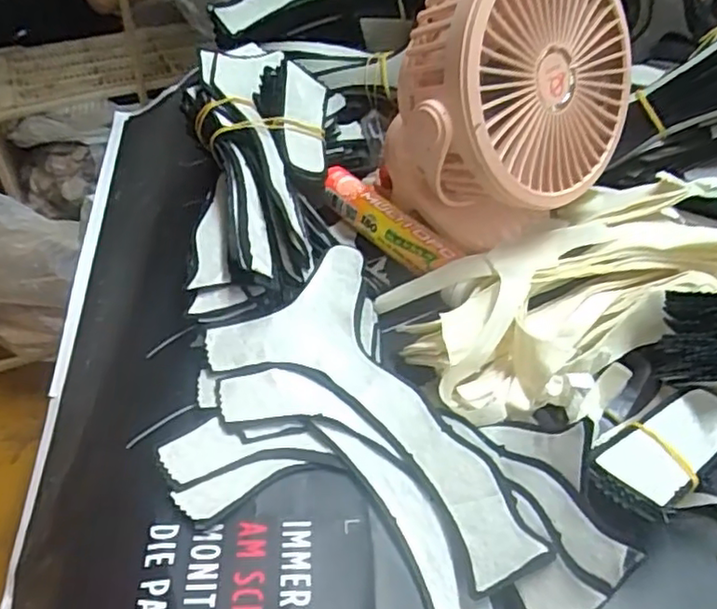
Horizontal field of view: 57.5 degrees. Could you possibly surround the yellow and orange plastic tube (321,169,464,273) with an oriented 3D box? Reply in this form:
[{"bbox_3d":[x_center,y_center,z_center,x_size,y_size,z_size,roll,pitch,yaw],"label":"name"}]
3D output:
[{"bbox_3d":[0.017,-0.049,0.394,0.021,0.018,0.107,-31,52,-27],"label":"yellow and orange plastic tube"}]

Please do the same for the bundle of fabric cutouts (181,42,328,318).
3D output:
[{"bbox_3d":[-0.059,-0.079,0.374,0.077,0.032,0.188,-1,66,-1],"label":"bundle of fabric cutouts"}]

